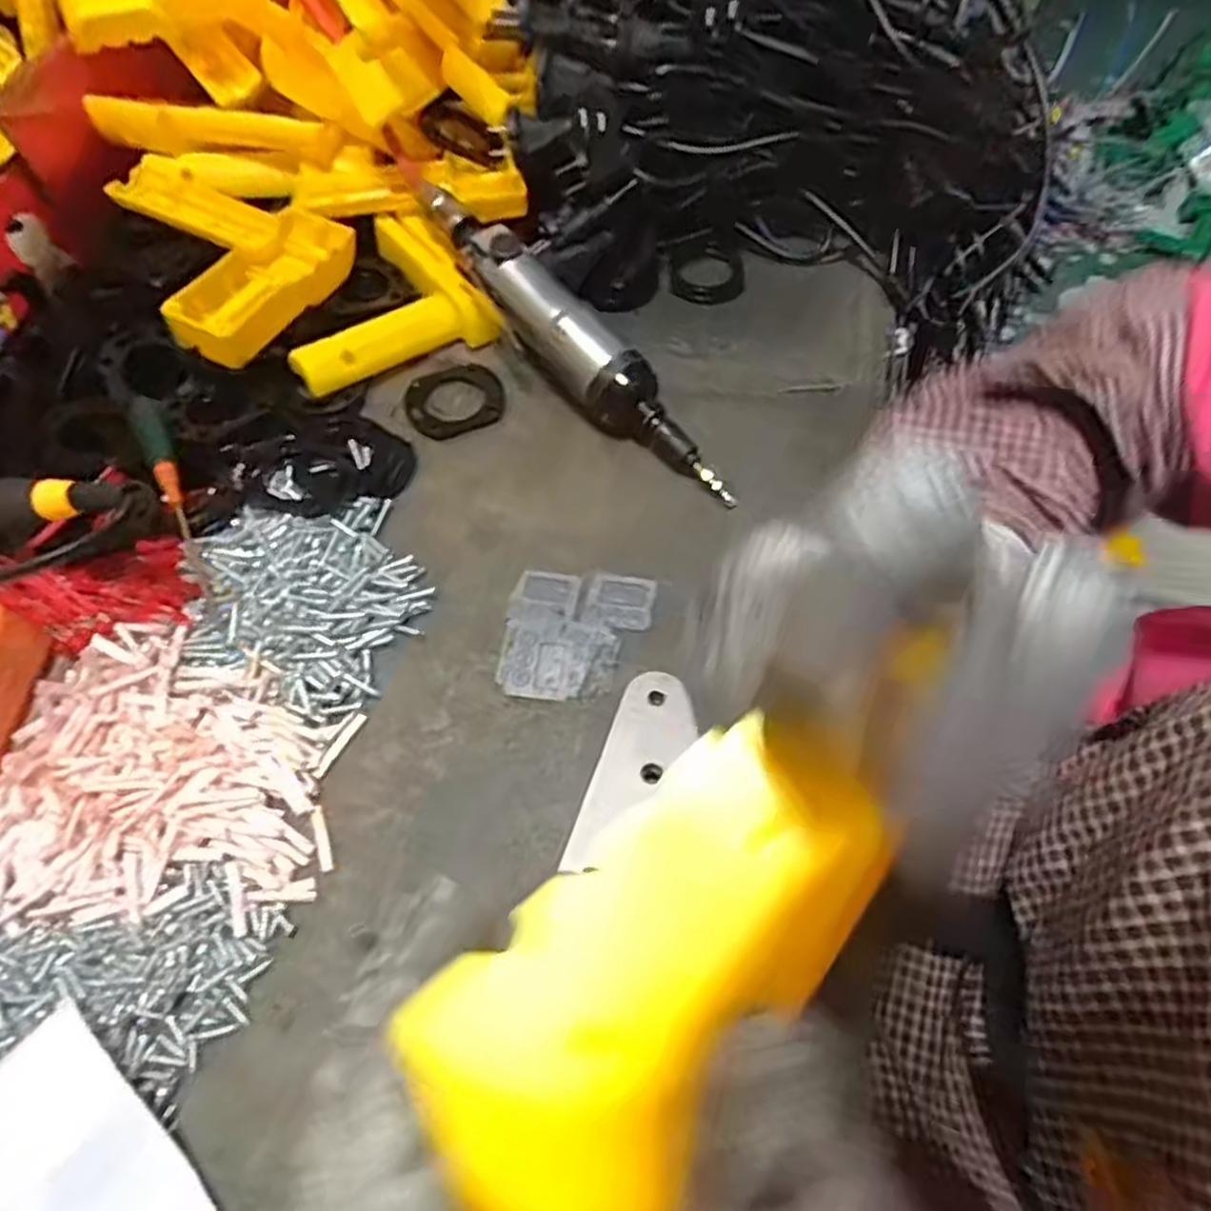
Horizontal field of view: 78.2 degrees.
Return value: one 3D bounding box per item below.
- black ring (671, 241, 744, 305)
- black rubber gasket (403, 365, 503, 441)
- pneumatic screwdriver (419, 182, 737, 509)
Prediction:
[{"bbox_3d":[0.069,-0.224,0.497,0.049,0.007,0.055,6,61,0],"label":"black ring"},{"bbox_3d":[-0.089,-0.122,0.444,0.058,0.005,0.052,-20,65,-13],"label":"black rubber gasket"},{"bbox_3d":[-0.025,-0.156,0.431,0.034,0.051,0.267,-37,69,-20],"label":"pneumatic screwdriver"}]

